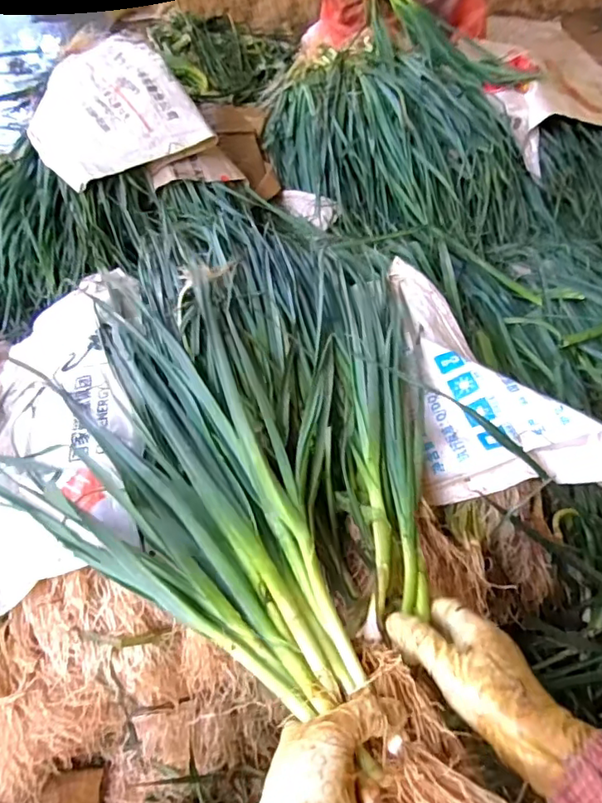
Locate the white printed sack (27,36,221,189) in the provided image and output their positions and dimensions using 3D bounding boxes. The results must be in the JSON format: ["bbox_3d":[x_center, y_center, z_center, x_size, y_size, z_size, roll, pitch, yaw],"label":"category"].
[{"bbox_3d":[-0.441,-0.644,1.171,0.322,0.109,0.476,-31,56,-23],"label":"white printed sack"}]

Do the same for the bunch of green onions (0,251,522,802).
[{"bbox_3d":[-0.055,0.062,0.557,0.420,0.096,0.782,-12,42,-7],"label":"bunch of green onions"}]

